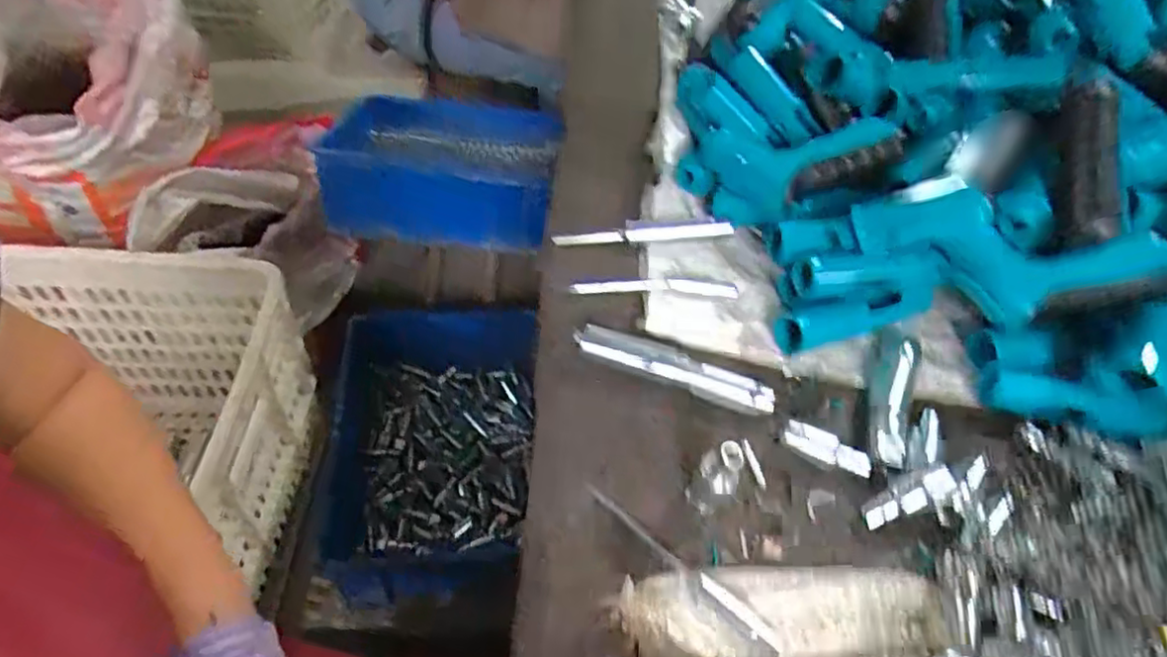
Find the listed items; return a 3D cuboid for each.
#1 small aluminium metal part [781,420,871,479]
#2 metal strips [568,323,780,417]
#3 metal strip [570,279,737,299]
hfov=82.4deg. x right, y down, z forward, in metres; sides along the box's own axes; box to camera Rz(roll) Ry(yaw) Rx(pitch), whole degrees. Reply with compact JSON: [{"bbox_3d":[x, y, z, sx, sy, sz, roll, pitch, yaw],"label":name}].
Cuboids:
[{"bbox_3d":[0.145,0.071,0.398,0.052,0.013,0.017,19,51,10],"label":"small aluminium metal part"},{"bbox_3d":[0.058,0.025,0.427,0.129,0.007,0.024,21,74,6],"label":"metal strips"},{"bbox_3d":[0.052,-0.031,0.486,0.119,0.007,0.013,4,50,-2],"label":"metal strip"}]

